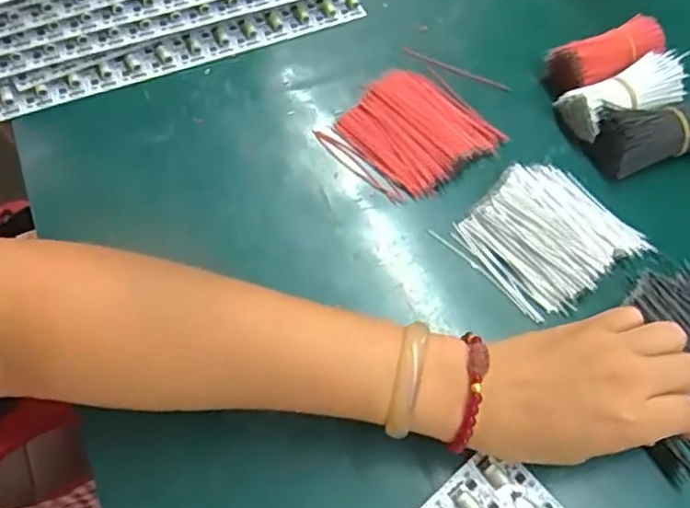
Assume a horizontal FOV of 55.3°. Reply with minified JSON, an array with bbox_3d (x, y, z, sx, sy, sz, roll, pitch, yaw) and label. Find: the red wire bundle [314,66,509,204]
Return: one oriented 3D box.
[{"bbox_3d":[0.049,-0.087,0.464,0.105,0.019,0.089,-37,70,-22],"label":"red wire bundle"}]

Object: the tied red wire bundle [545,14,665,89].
[{"bbox_3d":[0.200,-0.147,0.502,0.093,0.033,0.040,-19,64,-14],"label":"tied red wire bundle"}]

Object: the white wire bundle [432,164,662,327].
[{"bbox_3d":[0.132,-0.014,0.429,0.105,0.019,0.091,-34,68,-21],"label":"white wire bundle"}]

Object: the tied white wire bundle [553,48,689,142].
[{"bbox_3d":[0.205,-0.115,0.481,0.090,0.037,0.044,-18,64,-14],"label":"tied white wire bundle"}]

